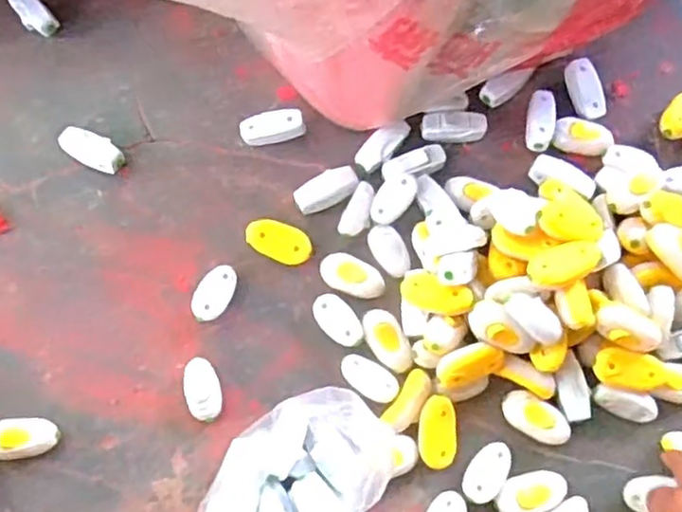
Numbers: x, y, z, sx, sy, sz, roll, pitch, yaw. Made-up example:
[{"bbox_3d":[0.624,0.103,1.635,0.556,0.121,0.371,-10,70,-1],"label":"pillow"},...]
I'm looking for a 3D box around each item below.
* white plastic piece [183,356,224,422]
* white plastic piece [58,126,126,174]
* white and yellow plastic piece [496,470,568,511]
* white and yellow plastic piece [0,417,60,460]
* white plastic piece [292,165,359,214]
[{"bbox_3d":[-0.123,0.118,0.612,0.030,0.020,0.057,-16,72,-6],"label":"white plastic piece"},{"bbox_3d":[-0.237,-0.100,0.662,0.064,0.023,0.031,20,75,6],"label":"white plastic piece"},{"bbox_3d":[0.160,0.196,0.568,0.058,0.011,0.033,-13,72,-5],"label":"white and yellow plastic piece"},{"bbox_3d":[-0.274,0.158,0.594,0.055,0.033,0.034,-4,74,0],"label":"white and yellow plastic piece"},{"bbox_3d":[-0.014,-0.063,0.655,0.060,0.015,0.032,-23,73,-8],"label":"white plastic piece"}]

